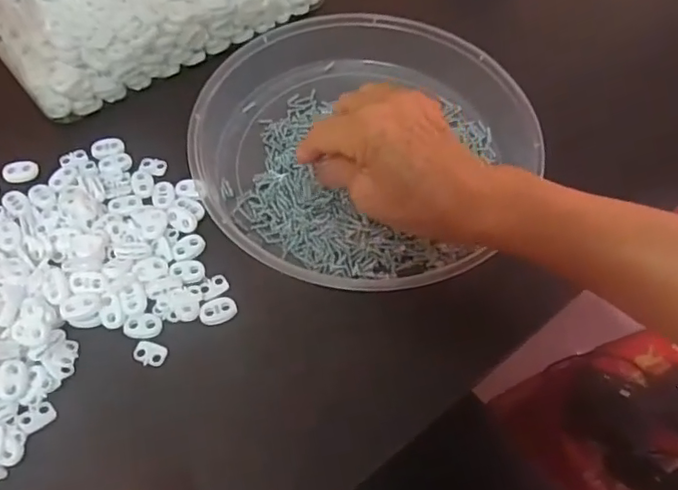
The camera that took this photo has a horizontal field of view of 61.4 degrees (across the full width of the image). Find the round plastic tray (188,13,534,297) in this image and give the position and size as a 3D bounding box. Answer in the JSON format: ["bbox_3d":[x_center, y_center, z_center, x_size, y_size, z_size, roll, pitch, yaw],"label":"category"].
[{"bbox_3d":[0.015,-0.075,0.408,0.221,0.045,0.222,2,60,-3],"label":"round plastic tray"}]

